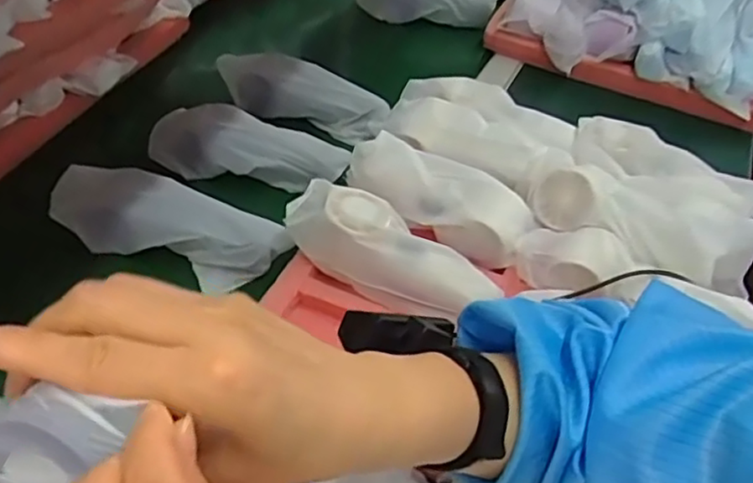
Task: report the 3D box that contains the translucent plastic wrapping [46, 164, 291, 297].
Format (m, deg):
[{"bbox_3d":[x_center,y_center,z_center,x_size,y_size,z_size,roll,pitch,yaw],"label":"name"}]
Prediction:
[{"bbox_3d":[-0.173,-0.012,0.550,0.198,0.056,0.055,15,45,7],"label":"translucent plastic wrapping"}]

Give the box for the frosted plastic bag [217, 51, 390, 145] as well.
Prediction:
[{"bbox_3d":[-0.080,-0.155,0.702,0.193,0.060,0.061,23,46,15],"label":"frosted plastic bag"}]

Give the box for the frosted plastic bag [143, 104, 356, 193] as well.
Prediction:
[{"bbox_3d":[-0.122,-0.086,0.624,0.195,0.055,0.053,14,44,6],"label":"frosted plastic bag"}]

